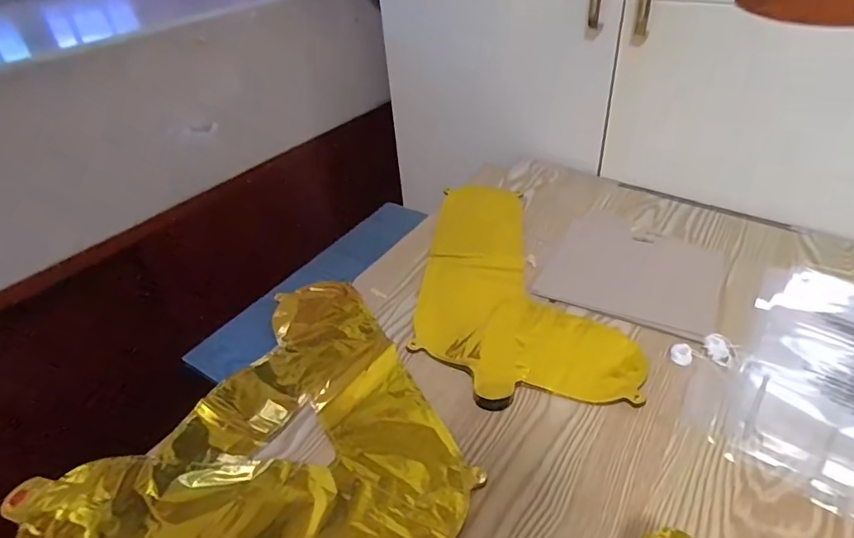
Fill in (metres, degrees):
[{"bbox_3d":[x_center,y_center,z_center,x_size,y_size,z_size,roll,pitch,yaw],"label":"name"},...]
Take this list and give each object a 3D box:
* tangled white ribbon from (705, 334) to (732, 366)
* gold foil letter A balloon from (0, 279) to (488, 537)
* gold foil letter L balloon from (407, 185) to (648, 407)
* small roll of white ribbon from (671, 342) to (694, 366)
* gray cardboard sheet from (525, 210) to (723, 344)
[{"bbox_3d":[0.299,0.083,0.528,0.021,0.009,0.035,2,38,8],"label":"tangled white ribbon"},{"bbox_3d":[-0.125,0.159,0.479,0.328,0.010,0.367,20,44,28],"label":"gold foil letter A balloon"},{"bbox_3d":[0.113,0.002,0.650,0.231,0.019,0.382,1,38,6],"label":"gold foil letter L balloon"},{"bbox_3d":[0.263,0.087,0.531,0.021,0.010,0.022,-3,38,2],"label":"small roll of white ribbon"},{"bbox_3d":[0.255,0.001,0.636,0.191,0.012,0.178,17,42,25],"label":"gray cardboard sheet"}]

